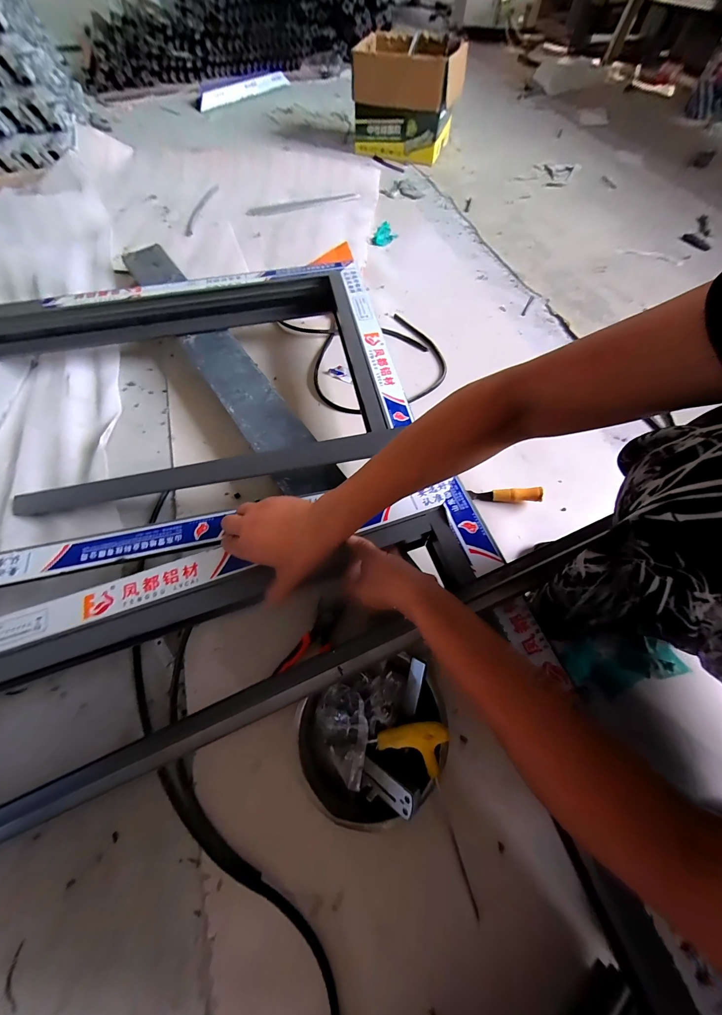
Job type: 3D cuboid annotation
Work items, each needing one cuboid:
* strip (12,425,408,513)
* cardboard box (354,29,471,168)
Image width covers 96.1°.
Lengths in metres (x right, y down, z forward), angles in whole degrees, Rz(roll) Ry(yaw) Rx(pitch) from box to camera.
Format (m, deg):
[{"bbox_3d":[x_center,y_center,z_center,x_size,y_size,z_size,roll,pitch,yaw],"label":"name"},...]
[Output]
[{"bbox_3d":[-0.264,-0.050,0.509,0.639,0.019,0.051,-7,64,9],"label":"strip"},{"bbox_3d":[0.146,-1.409,1.128,0.362,0.254,0.232,17,65,7],"label":"cardboard box"}]

